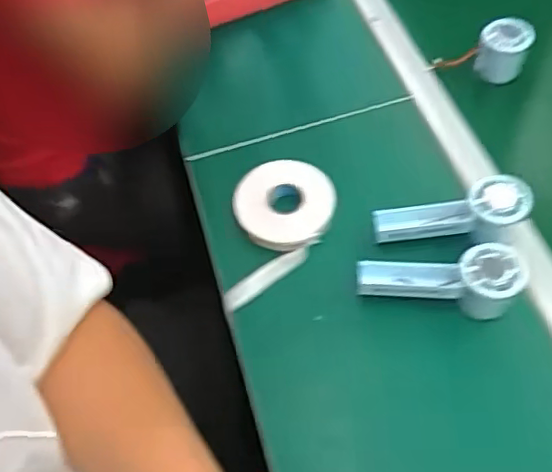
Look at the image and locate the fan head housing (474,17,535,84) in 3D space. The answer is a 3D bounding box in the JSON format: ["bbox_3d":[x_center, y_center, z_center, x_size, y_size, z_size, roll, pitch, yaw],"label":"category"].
[{"bbox_3d":[0.289,-0.236,0.755,0.061,0.067,0.059,18,62,15],"label":"fan head housing"}]

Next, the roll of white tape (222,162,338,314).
[{"bbox_3d":[0.007,-0.007,0.650,0.110,0.026,0.173,0,59,5],"label":"roll of white tape"}]

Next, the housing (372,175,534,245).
[{"bbox_3d":[0.181,-0.023,0.625,0.154,0.060,0.058,-3,58,3],"label":"housing"}]

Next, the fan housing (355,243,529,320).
[{"bbox_3d":[0.160,0.047,0.578,0.156,0.052,0.052,-3,58,3],"label":"fan housing"}]

